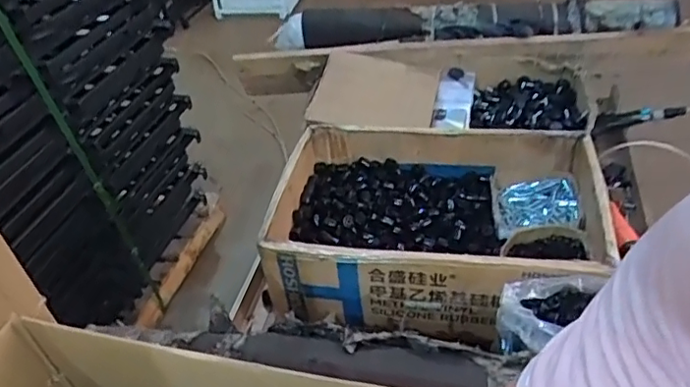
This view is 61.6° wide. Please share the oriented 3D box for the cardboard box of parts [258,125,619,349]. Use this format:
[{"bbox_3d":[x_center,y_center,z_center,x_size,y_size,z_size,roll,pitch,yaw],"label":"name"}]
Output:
[{"bbox_3d":[0.153,0.035,0.998,0.528,0.164,0.380,3,40,13],"label":"cardboard box of parts"}]

